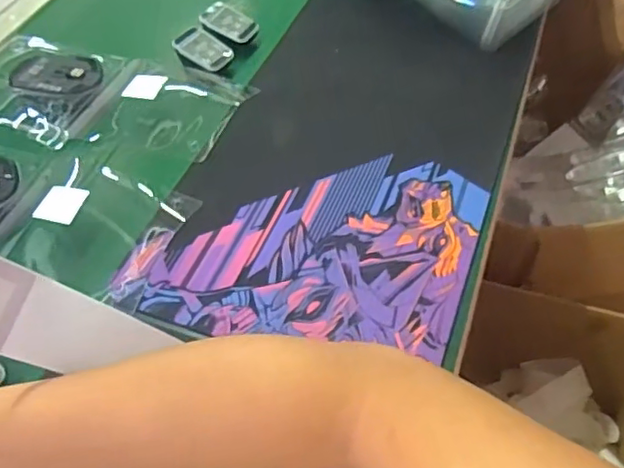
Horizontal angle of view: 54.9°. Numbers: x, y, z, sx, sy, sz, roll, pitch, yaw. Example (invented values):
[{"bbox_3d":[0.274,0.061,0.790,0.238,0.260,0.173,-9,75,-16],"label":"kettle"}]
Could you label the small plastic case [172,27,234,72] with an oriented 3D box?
[{"bbox_3d":[-0.132,-0.220,0.724,0.060,0.028,0.044,23,57,23],"label":"small plastic case"}]

